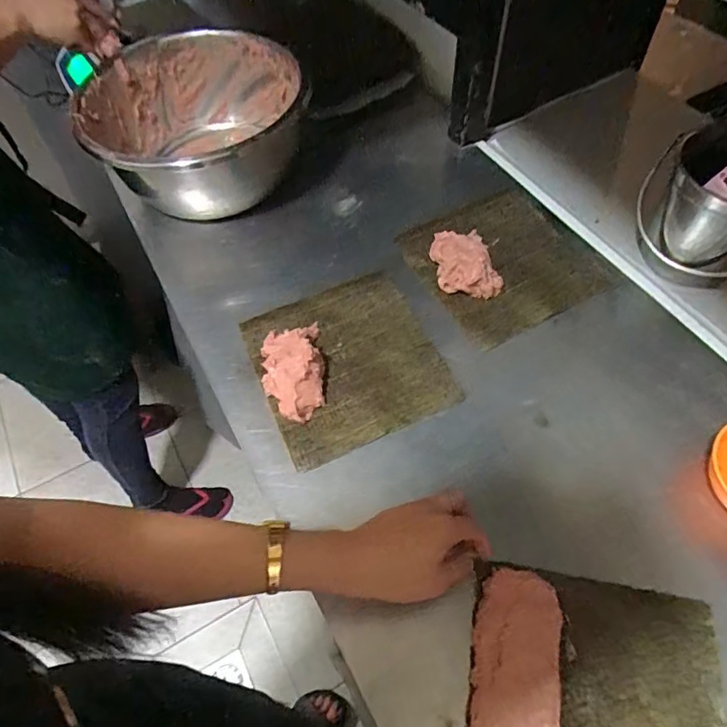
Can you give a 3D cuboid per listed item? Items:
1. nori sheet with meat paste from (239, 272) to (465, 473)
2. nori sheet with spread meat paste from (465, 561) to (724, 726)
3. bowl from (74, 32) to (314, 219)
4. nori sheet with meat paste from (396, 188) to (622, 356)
[{"bbox_3d":[-0.018,-0.010,0.550,0.182,0.033,0.191,-22,60,-10],"label":"nori sheet with meat paste"},{"bbox_3d":[0.171,0.264,0.380,0.183,0.017,0.197,10,60,9],"label":"nori sheet with spread meat paste"},{"bbox_3d":[-0.215,-0.306,0.688,0.267,0.136,0.283,-1,59,2],"label":"bowl"},{"bbox_3d":[0.170,-0.129,0.624,0.200,0.032,0.190,-26,61,-12],"label":"nori sheet with meat paste"}]

